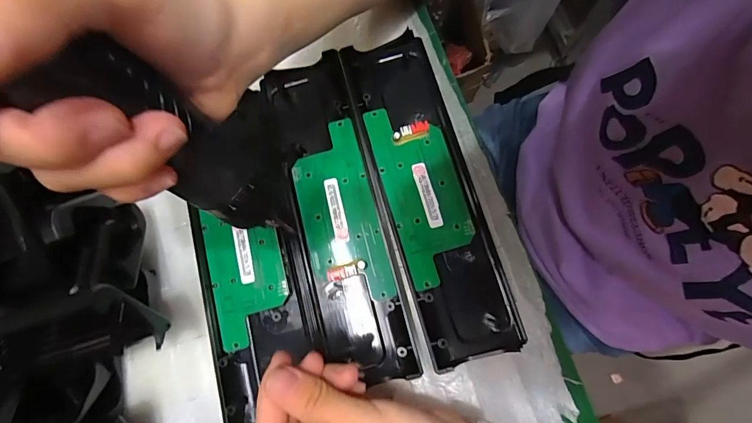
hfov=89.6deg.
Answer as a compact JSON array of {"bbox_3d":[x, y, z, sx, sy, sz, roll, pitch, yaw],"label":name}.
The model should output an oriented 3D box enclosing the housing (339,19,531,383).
[{"bbox_3d":[0.039,-0.018,0.282,0.065,0.019,0.245,-16,79,1],"label":"housing"}]

